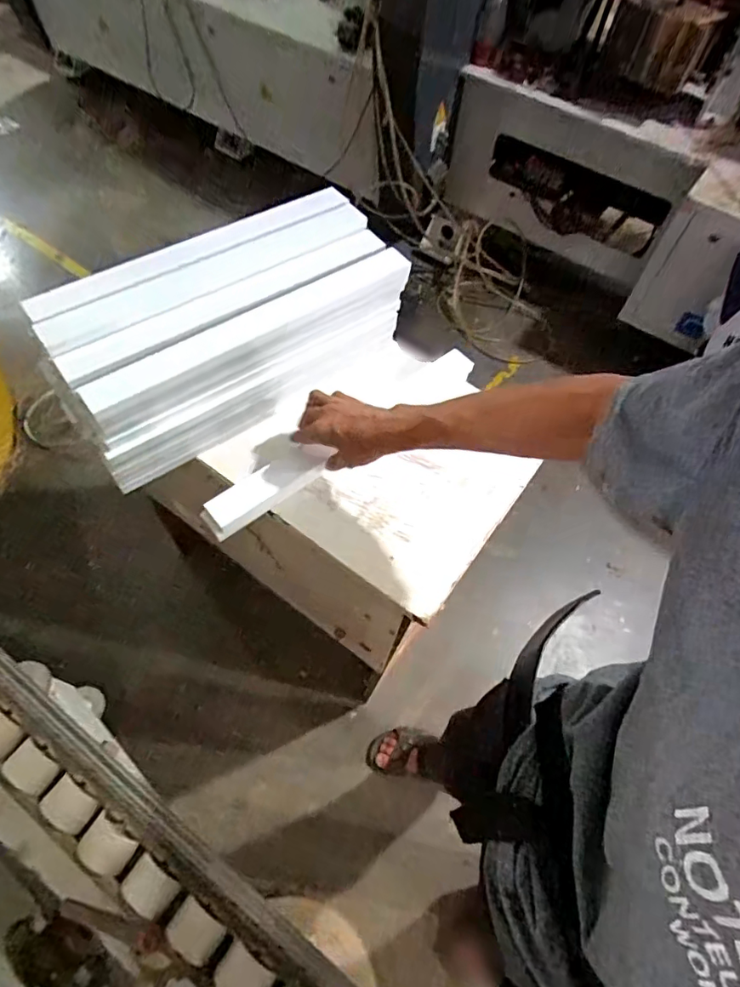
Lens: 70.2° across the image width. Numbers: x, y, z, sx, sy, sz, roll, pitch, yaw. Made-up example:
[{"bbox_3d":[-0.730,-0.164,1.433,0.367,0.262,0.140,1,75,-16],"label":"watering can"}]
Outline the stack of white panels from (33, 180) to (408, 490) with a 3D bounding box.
[{"bbox_3d":[-0.185,-0.233,0.713,0.458,0.153,0.204,-35,68,-22],"label":"stack of white panels"}]

